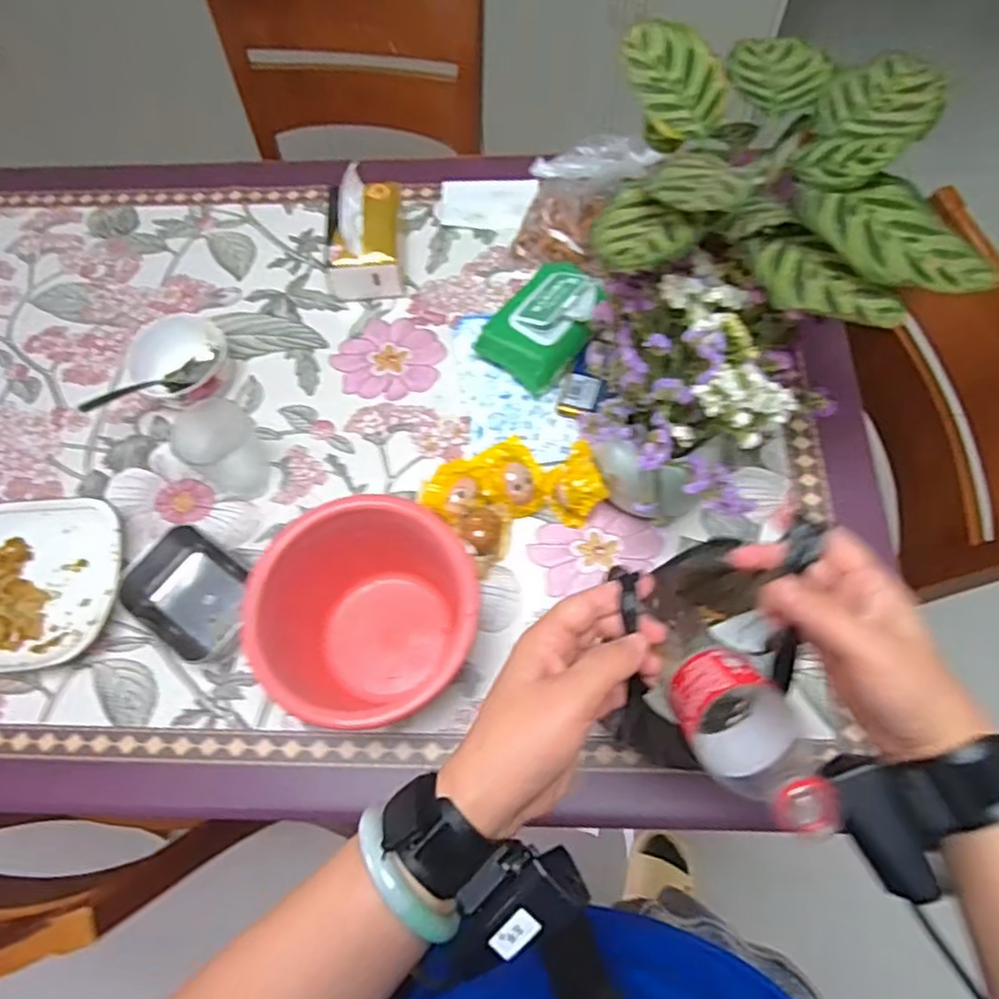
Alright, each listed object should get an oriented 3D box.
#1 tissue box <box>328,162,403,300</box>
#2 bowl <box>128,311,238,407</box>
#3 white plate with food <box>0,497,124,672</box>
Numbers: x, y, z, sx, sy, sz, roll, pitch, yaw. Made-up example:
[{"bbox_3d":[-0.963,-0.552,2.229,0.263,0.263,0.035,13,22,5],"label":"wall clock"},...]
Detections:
[{"bbox_3d":[-0.167,-0.327,0.835,0.087,0.096,0.134,-1,67,3],"label":"tissue box"},{"bbox_3d":[-0.369,-0.158,0.796,0.119,0.050,0.105,41,75,18],"label":"bowl"},{"bbox_3d":[-0.482,0.080,0.702,0.171,0.040,0.182,-4,67,2],"label":"white plate with food"}]

